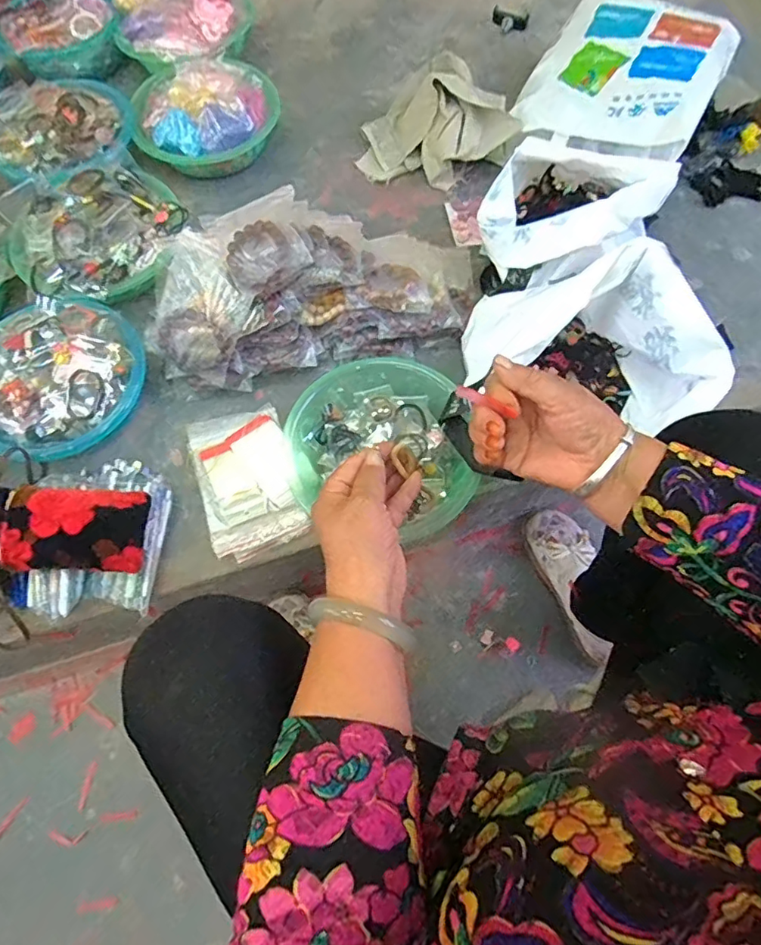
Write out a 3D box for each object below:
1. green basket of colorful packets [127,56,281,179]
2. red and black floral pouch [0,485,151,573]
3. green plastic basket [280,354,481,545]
[{"bbox_3d":[-0.281,-0.578,0.888,0.233,0.109,0.194,-14,68,-5],"label":"green basket of colorful packets"},{"bbox_3d":[-0.363,0.065,0.607,0.183,0.059,0.089,-1,68,1],"label":"red and black floral pouch"},{"bbox_3d":[0.001,-0.031,0.678,0.237,0.063,0.231,0,68,1],"label":"green plastic basket"}]

